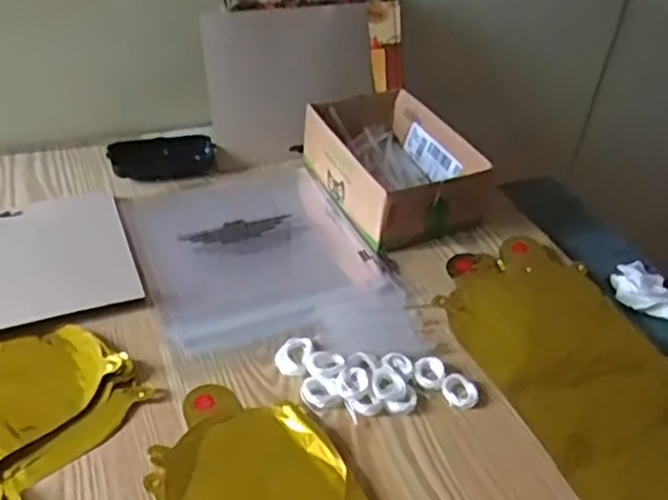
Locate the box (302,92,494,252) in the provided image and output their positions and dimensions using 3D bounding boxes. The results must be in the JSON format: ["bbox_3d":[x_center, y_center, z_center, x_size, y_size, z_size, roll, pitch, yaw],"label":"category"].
[{"bbox_3d":[0.064,-0.092,0.750,0.141,0.065,0.194,-15,42,-23],"label":"box"}]

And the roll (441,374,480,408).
[{"bbox_3d":[0.096,0.107,0.534,0.028,0.010,0.024,13,39,11],"label":"roll"}]

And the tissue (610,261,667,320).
[{"bbox_3d":[0.293,0.036,0.659,0.049,0.022,0.078,-10,41,-17],"label":"tissue"}]

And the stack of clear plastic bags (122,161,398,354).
[{"bbox_3d":[-0.082,-0.010,0.678,0.213,0.011,0.225,-17,43,-25],"label":"stack of clear plastic bags"}]

